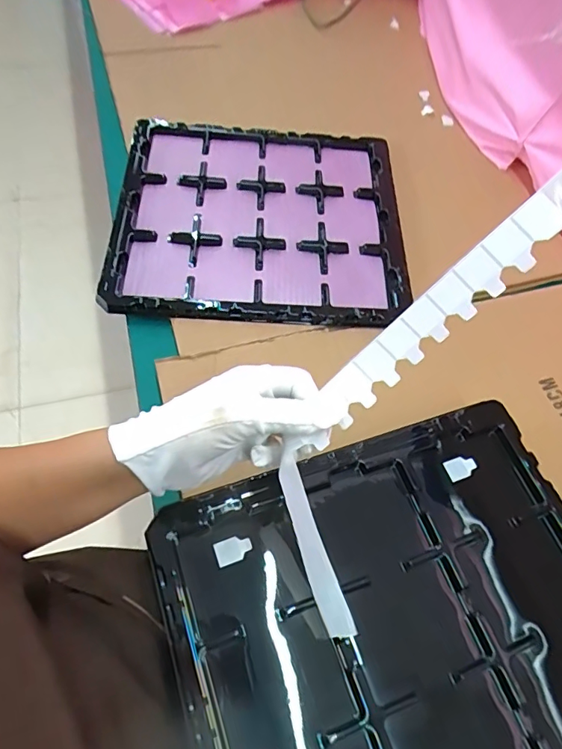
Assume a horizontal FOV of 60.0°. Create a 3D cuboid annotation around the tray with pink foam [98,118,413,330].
[{"bbox_3d":[-0.025,-0.210,0.646,0.362,0.032,0.330,1,61,-4],"label":"tray with pink foam"}]

